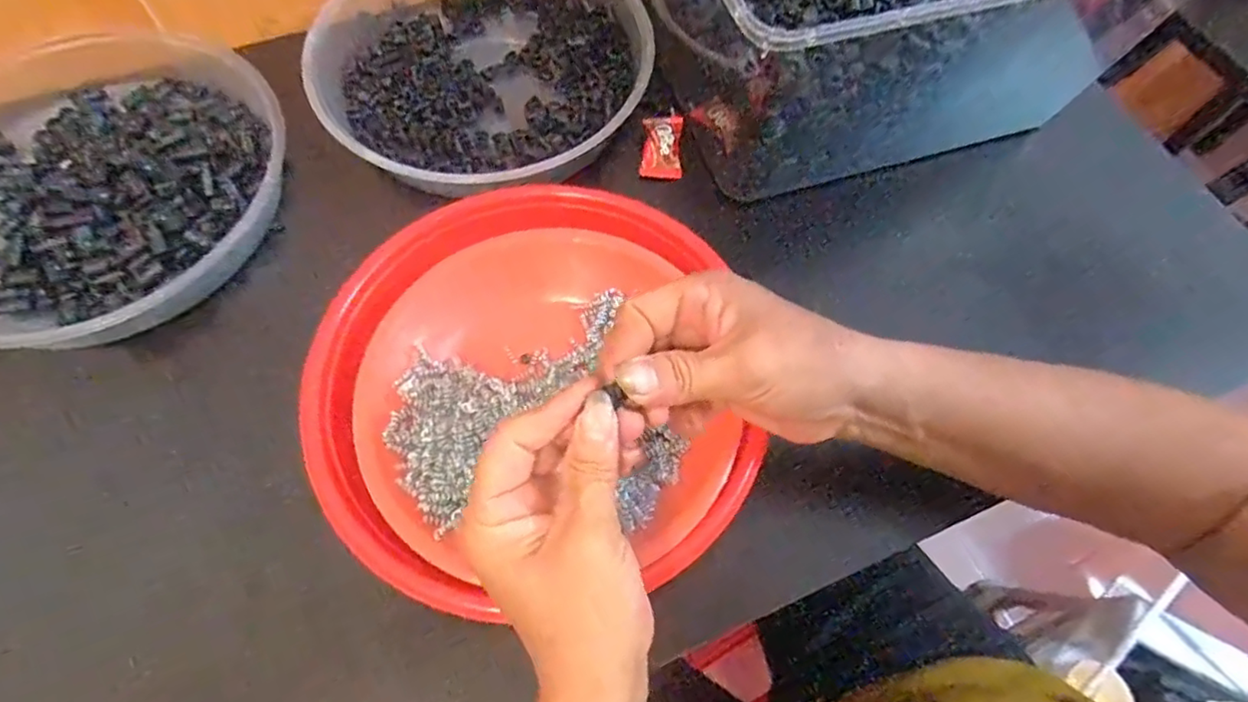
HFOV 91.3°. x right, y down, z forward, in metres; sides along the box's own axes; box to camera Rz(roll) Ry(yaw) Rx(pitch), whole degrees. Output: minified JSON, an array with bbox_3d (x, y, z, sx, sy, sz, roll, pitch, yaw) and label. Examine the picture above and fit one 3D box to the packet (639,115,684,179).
[{"bbox_3d":[0.026,-0.139,0.415,0.027,0.010,0.052,2,63,2],"label":"packet"}]

